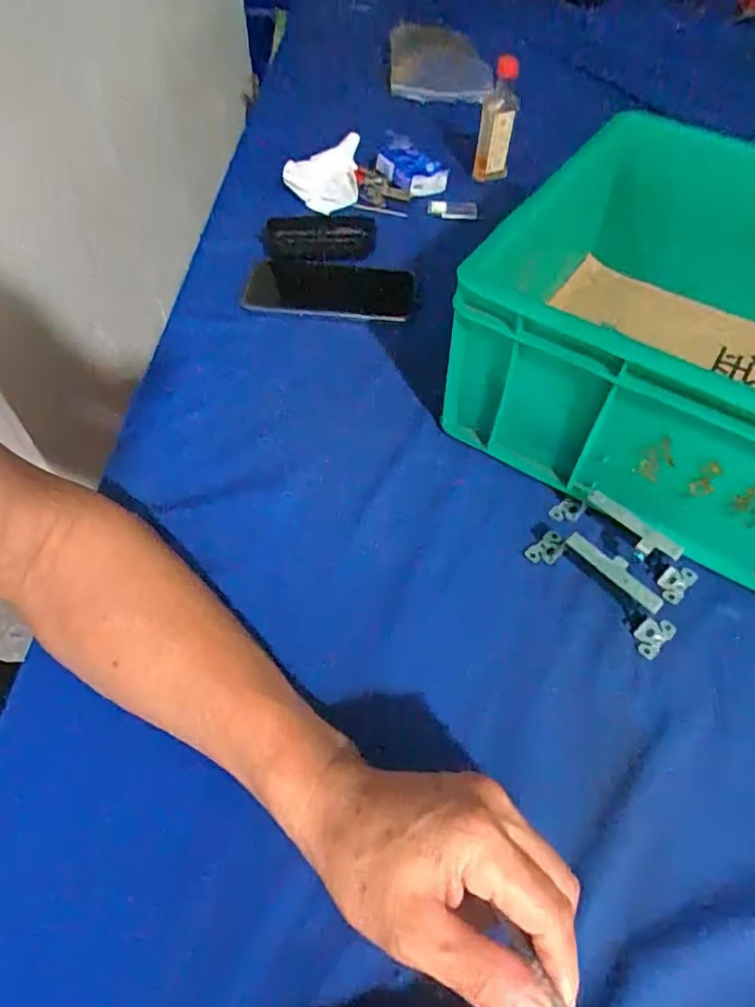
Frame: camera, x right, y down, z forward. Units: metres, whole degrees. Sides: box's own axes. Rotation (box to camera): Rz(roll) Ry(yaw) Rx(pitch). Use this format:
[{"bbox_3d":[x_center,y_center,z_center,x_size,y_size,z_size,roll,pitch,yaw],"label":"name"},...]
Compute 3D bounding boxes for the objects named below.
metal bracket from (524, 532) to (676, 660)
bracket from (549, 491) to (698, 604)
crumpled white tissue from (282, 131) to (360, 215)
[{"bbox_3d":[0.152,0.051,0.403,0.029,0.045,0.105,-36,61,-23],"label":"metal bracket"},{"bbox_3d":[0.175,0.024,0.425,0.104,0.037,0.027,35,61,24],"label":"bracket"},{"bbox_3d":[-0.062,-0.373,0.677,0.080,0.040,0.105,2,54,0],"label":"crumpled white tissue"}]

